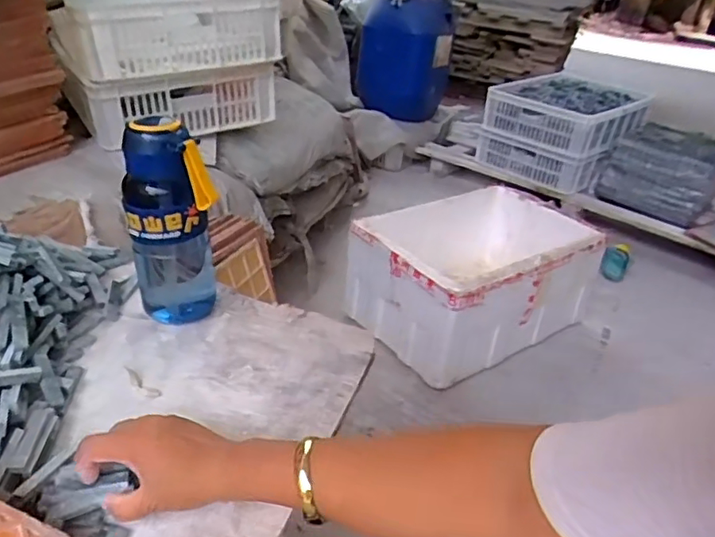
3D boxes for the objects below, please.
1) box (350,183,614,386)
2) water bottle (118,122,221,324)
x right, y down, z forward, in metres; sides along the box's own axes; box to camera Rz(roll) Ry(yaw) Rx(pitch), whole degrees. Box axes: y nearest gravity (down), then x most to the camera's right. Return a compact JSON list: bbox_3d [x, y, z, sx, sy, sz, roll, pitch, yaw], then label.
[{"bbox_3d":[0.290,0.000,1.447,0.585,0.245,0.392,-15,36,-31],"label":"box"},{"bbox_3d":[-0.198,-0.046,0.630,0.087,0.221,0.068,-6,35,-20],"label":"water bottle"}]

